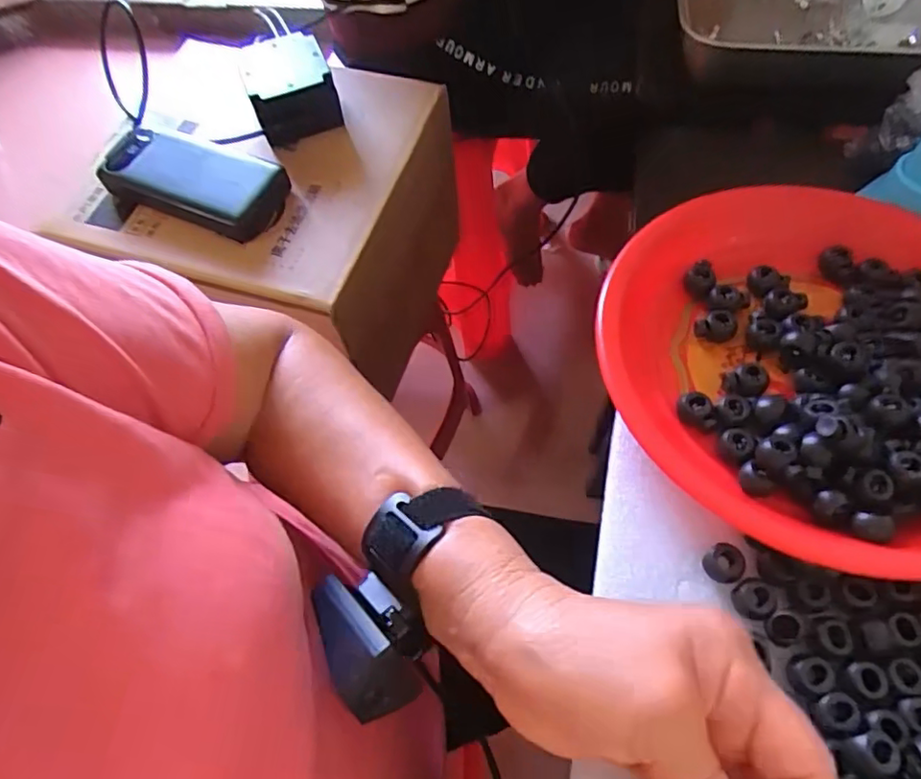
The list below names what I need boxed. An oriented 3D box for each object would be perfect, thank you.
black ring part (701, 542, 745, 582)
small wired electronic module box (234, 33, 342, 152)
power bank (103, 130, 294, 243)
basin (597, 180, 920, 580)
[{"bbox_3d":[0.121,0.080,0.276,0.015,0.010,0.017,-29,65,-11],"label":"black ring part"},{"bbox_3d":[-0.155,-0.277,0.550,0.072,0.054,0.081,-18,64,-6],"label":"small wired electronic module box"},{"bbox_3d":[-0.226,-0.177,0.510,0.158,0.030,0.066,19,66,13],"label":"power bank"},{"bbox_3d":[0.194,-0.021,0.320,0.220,0.035,0.218,-1,63,3],"label":"basin"}]

